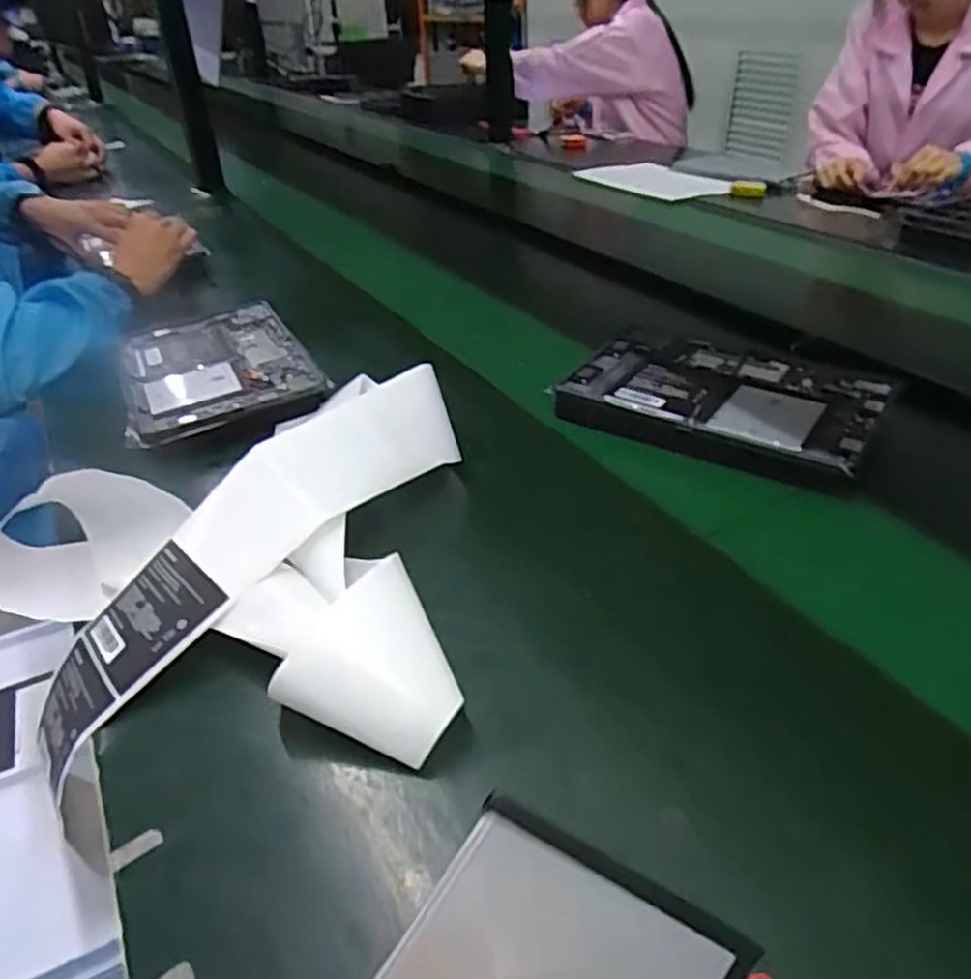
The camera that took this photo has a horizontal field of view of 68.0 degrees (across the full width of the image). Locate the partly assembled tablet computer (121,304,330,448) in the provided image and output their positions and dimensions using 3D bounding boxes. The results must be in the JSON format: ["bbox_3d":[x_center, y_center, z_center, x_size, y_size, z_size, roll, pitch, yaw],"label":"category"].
[{"bbox_3d":[-0.275,-0.132,0.729,0.174,0.010,0.246,-16,38,-18],"label":"partly assembled tablet computer"}]

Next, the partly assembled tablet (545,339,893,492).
[{"bbox_3d":[0.203,-0.080,0.633,0.251,0.026,0.154,21,42,29],"label":"partly assembled tablet"}]

